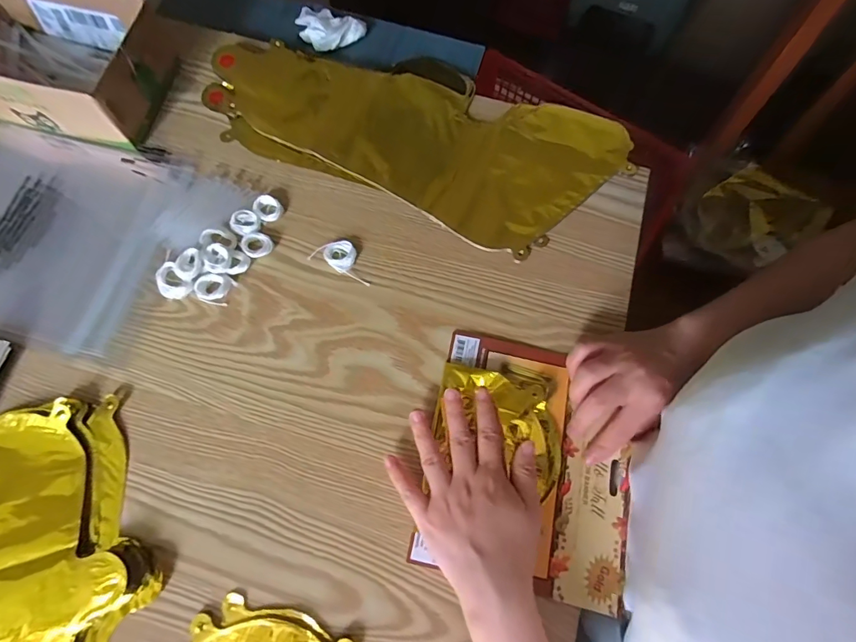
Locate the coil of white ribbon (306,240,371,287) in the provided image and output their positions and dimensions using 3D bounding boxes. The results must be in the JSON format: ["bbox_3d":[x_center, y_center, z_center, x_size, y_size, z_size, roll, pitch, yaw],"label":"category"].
[{"bbox_3d":[-0.079,-0.060,0.413,0.061,0.008,0.030,24,73,6],"label":"coil of white ribbon"}]

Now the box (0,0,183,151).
[{"bbox_3d":[-0.378,-0.268,0.444,0.207,0.063,0.139,10,72,2],"label":"box"}]

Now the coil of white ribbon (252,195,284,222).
[{"bbox_3d":[-0.155,-0.110,0.424,0.024,0.007,0.028,-40,77,-13],"label":"coil of white ribbon"}]

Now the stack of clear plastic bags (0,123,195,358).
[{"bbox_3d":[-0.382,-0.091,0.419,0.247,0.014,0.207,13,72,2],"label":"stack of clear plastic bags"}]

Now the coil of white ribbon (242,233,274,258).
[{"bbox_3d":[-0.162,-0.072,0.412,0.030,0.009,0.025,40,75,10],"label":"coil of white ribbon"}]

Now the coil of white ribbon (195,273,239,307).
[{"bbox_3d":[-0.195,-0.030,0.398,0.032,0.008,0.028,20,72,5],"label":"coil of white ribbon"}]

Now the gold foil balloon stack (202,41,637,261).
[{"bbox_3d":[-0.017,-0.207,0.456,0.418,0.016,0.187,23,73,6],"label":"gold foil balloon stack"}]

